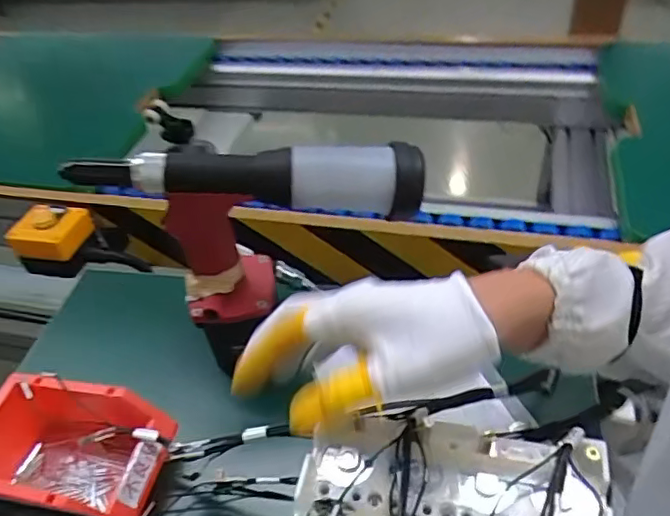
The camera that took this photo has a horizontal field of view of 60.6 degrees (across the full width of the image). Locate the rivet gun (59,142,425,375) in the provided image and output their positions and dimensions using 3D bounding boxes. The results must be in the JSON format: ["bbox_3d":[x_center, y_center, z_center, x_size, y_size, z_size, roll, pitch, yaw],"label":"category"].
[{"bbox_3d":[-0.064,-0.019,0.516,0.280,0.191,0.085,-7,44,1],"label":"rivet gun"}]

